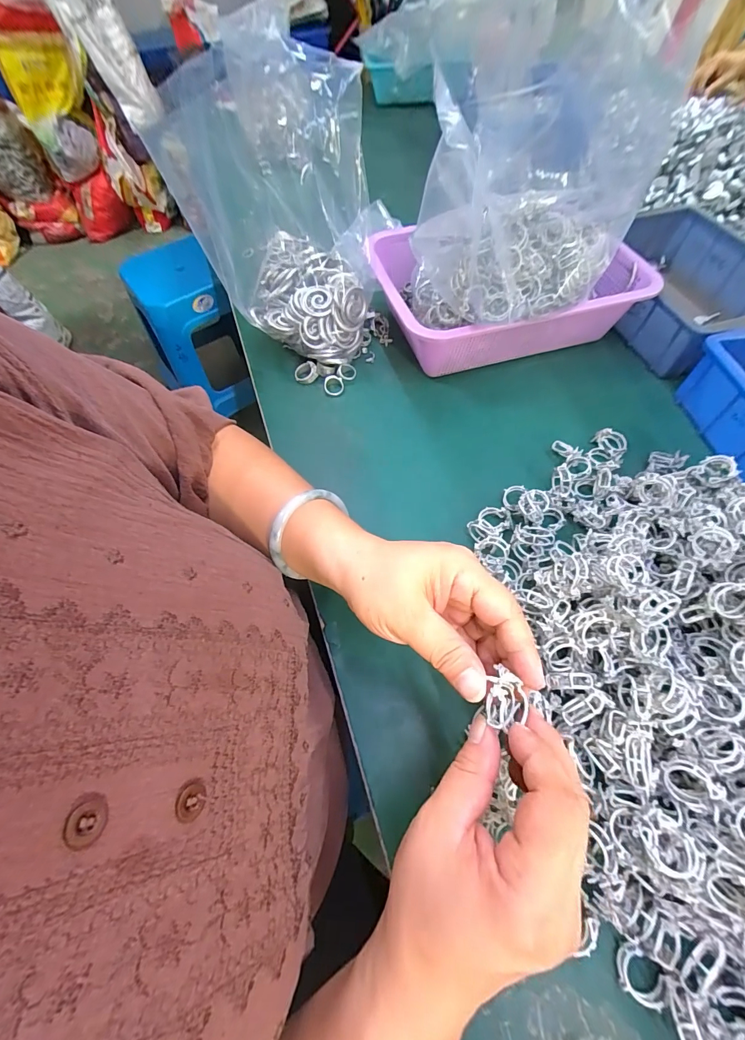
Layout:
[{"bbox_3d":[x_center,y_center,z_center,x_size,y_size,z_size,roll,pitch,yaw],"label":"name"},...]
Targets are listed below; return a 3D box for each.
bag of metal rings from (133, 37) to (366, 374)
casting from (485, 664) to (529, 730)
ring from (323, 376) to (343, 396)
[{"bbox_3d":[-0.083,-0.293,0.413,0.146,0.235,0.118,4,61,5],"label":"bag of metal rings"},{"bbox_3d":[0.070,0.092,0.196,0.021,0.012,0.027,7,62,6],"label":"casting"},{"bbox_3d":[-0.047,-0.162,0.466,0.024,0.004,0.026,-1,79,3],"label":"ring"}]

